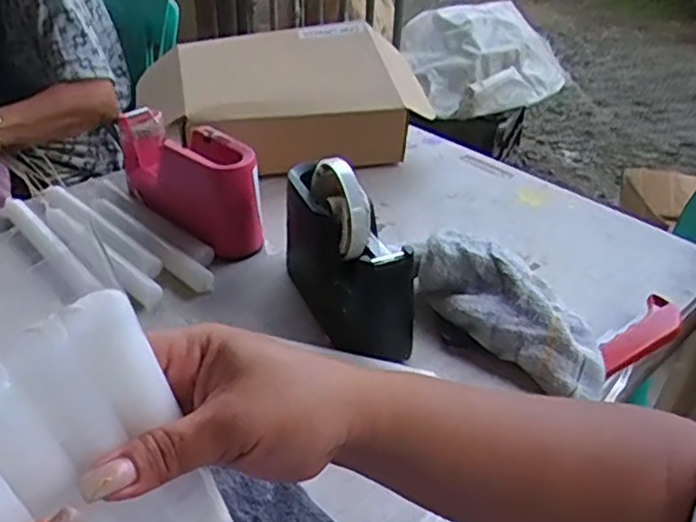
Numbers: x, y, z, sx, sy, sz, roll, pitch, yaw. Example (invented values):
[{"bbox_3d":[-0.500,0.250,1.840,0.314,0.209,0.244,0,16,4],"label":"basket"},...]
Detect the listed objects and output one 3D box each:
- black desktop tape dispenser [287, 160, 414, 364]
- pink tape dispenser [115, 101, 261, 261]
[{"bbox_3d":[-0.004,-0.012,0.558,0.057,0.119,0.168,-14,38,-22],"label":"black desktop tape dispenser"},{"bbox_3d":[-0.160,-0.088,0.677,0.183,0.089,0.058,30,44,34],"label":"pink tape dispenser"}]

